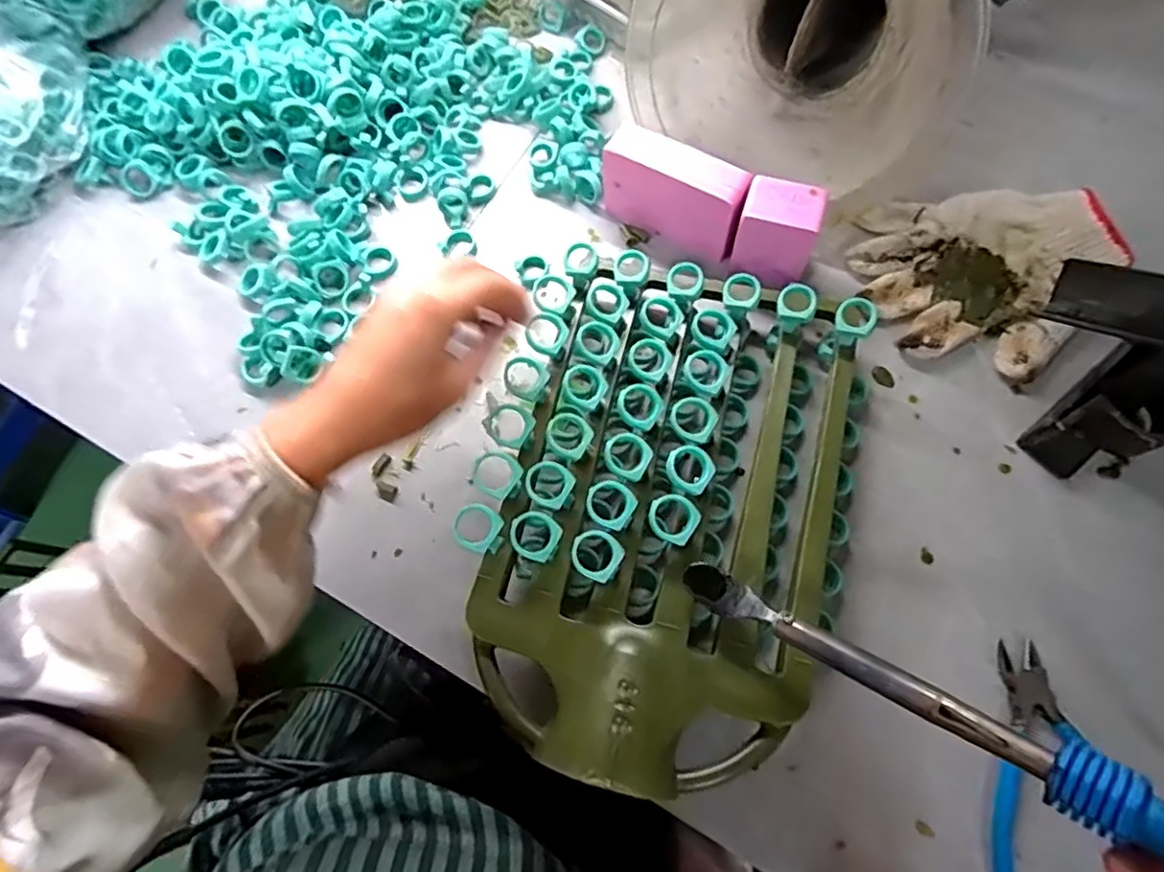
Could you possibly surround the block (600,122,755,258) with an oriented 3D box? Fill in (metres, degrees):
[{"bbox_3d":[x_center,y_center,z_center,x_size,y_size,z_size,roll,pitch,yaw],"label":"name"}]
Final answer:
[{"bbox_3d":[0.072,-0.184,0.477,0.110,0.065,0.035,29,75,13],"label":"block"}]

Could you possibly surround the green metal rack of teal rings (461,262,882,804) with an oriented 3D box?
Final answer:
[{"bbox_3d":[0.053,0.037,0.394,0.241,0.066,0.325,14,72,8],"label":"green metal rack of teal rings"}]

